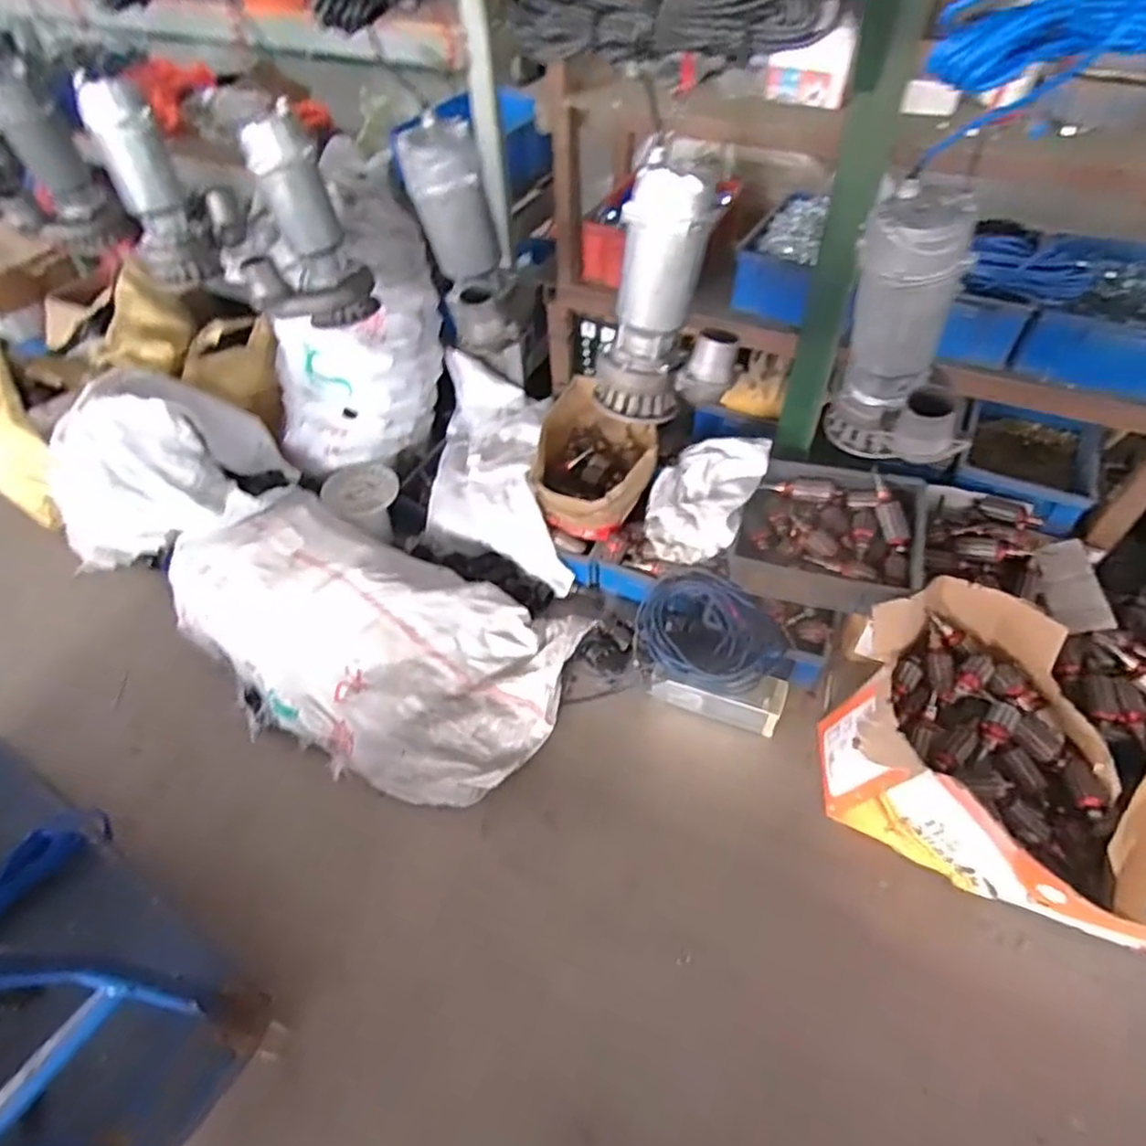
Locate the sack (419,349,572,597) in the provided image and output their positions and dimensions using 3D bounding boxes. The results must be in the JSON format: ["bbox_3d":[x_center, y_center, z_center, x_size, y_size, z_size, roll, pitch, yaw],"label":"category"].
[{"bbox_3d":[-0.212,-0.270,1.910,0.387,0.287,0.570,-1,51,0],"label":"sack"}]

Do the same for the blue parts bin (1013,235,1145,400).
[{"bbox_3d":[1.162,-0.550,1.467,0.312,0.143,0.380,24,55,18],"label":"blue parts bin"}]

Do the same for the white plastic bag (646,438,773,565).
[{"bbox_3d":[0.303,-0.162,1.652,0.252,0.270,0.261,15,53,13],"label":"white plastic bag"}]

